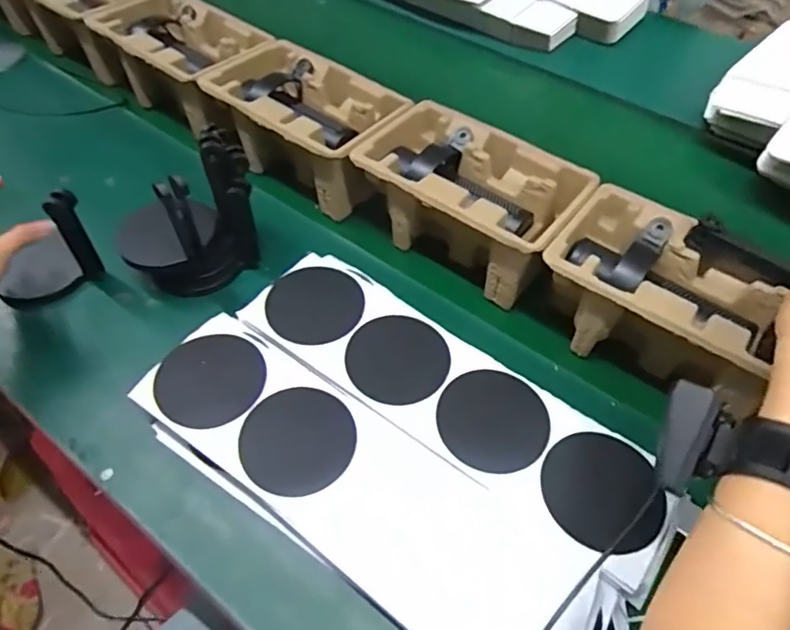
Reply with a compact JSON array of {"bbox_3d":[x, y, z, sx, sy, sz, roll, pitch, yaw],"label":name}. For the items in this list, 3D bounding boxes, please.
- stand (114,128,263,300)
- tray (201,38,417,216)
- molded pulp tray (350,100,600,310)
[{"bbox_3d":[-0.213,-0.098,0.558,0.141,0.145,0.081,-17,57,-12],"label":"stand"},{"bbox_3d":[-0.116,-0.241,0.696,0.247,0.104,0.149,31,60,19],"label":"tray"},{"bbox_3d":[0.081,-0.129,0.610,0.235,0.099,0.144,32,61,19],"label":"molded pulp tray"}]

